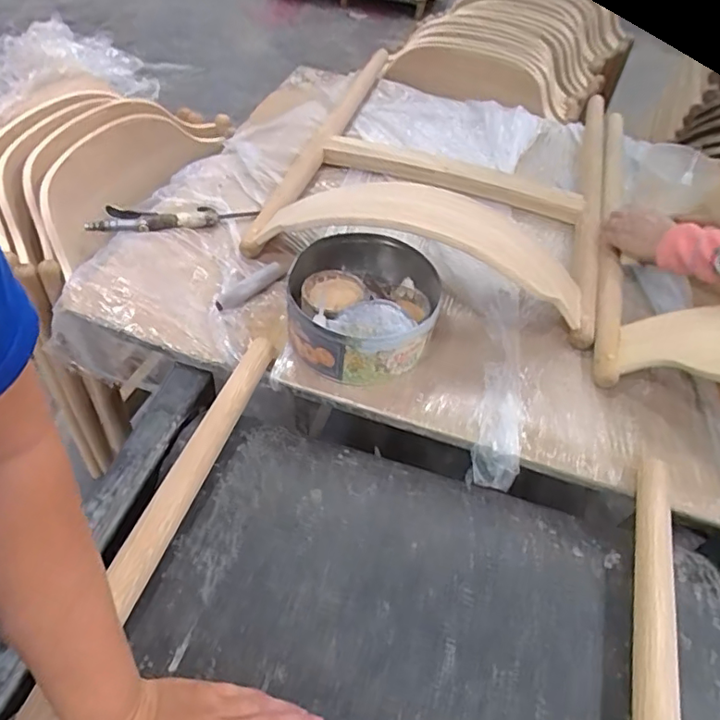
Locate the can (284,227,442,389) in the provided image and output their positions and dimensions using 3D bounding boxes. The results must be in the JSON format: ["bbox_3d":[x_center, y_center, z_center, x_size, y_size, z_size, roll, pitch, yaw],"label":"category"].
[{"bbox_3d":[0.006,-0.072,0.712,0.189,0.084,0.207,10,50,3],"label":"can"}]

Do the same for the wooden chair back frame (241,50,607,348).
[{"bbox_3d":[0.126,-0.268,0.866,0.514,0.158,0.576,14,50,6],"label":"wooden chair back frame"}]

